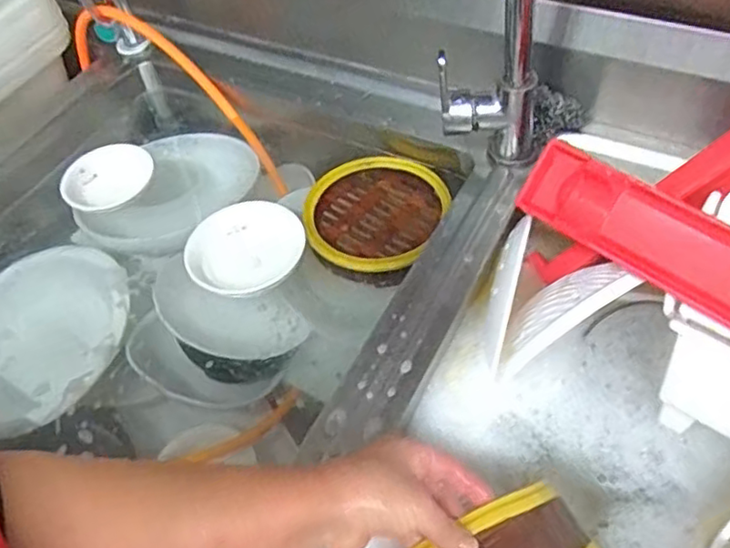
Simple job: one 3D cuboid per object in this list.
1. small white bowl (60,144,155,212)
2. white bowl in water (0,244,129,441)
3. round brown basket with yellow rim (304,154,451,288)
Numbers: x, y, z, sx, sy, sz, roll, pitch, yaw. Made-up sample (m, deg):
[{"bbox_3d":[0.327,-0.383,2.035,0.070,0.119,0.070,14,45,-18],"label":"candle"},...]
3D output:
[{"bbox_3d":[-0.320,-0.118,0.805,0.109,0.033,0.102,-3,51,4],"label":"small white bowl"},{"bbox_3d":[-0.356,0.066,0.695,0.205,0.049,0.225,6,52,11],"label":"white bowl in water"},{"bbox_3d":[0.012,-0.066,0.727,0.157,0.024,0.181,1,51,7],"label":"round brown basket with yellow rim"}]

